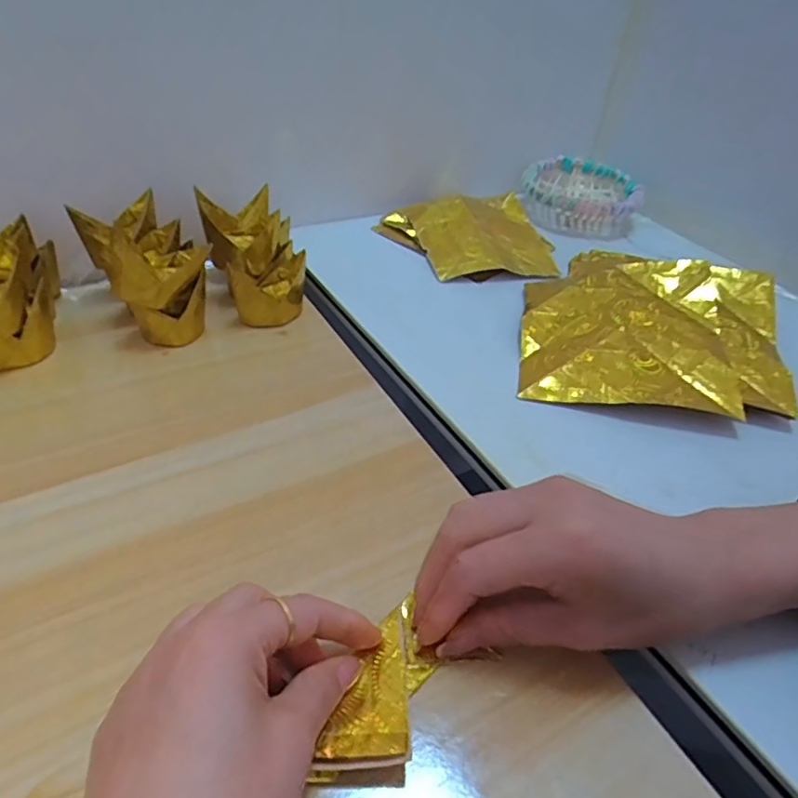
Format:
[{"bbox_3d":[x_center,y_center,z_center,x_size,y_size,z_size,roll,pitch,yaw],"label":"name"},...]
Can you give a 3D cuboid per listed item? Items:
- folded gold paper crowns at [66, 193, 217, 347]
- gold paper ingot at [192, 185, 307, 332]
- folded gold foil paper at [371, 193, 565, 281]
[{"bbox_3d":[-0.175,-0.093,0.407,0.068,0.071,0.105,-15,45,-22],"label":"folded gold paper crowns"},{"bbox_3d":[-0.109,-0.108,0.439,0.064,0.062,0.101,-12,44,-19],"label":"gold paper ingot"},{"bbox_3d":[0.067,-0.150,0.528,0.145,0.023,0.125,-6,42,-12],"label":"folded gold foil paper"}]

